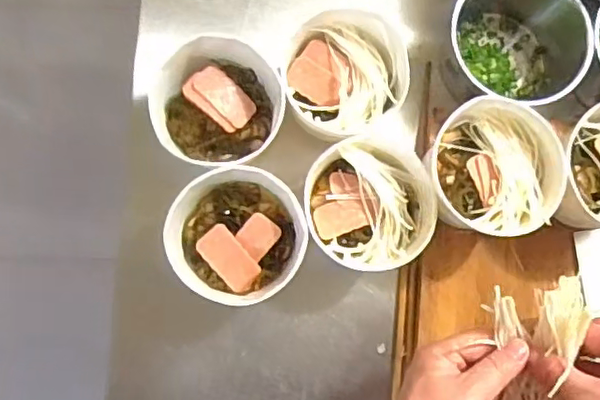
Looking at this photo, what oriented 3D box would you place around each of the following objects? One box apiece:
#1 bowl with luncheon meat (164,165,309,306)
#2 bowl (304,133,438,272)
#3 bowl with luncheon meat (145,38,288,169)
[{"bbox_3d":[-0.055,0.034,0.552,0.119,0.086,0.113,1,83,-4],"label":"bowl with luncheon meat"},{"bbox_3d":[0.063,0.004,0.560,0.110,0.063,0.119,1,83,-4],"label":"bowl"},{"bbox_3d":[-0.076,-0.086,0.566,0.113,0.083,0.119,1,83,-4],"label":"bowl with luncheon meat"}]

